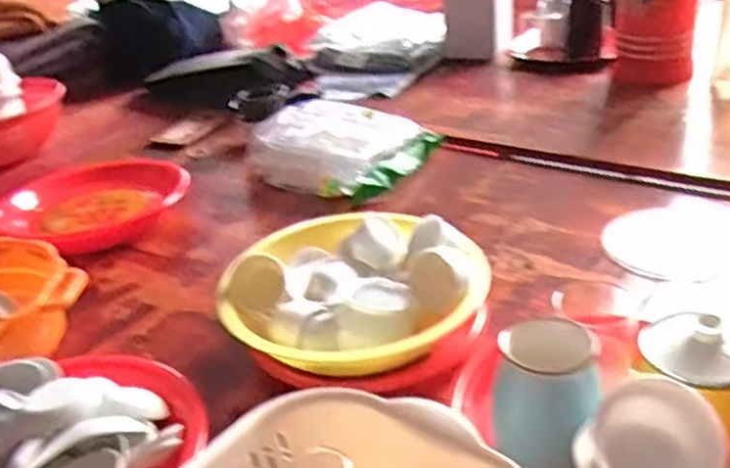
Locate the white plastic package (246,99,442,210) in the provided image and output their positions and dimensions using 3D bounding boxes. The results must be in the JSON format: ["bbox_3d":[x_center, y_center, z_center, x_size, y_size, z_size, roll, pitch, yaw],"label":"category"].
[{"bbox_3d":[-0.032,-0.131,1.083,0.223,0.061,0.214,19,39,40],"label":"white plastic package"}]

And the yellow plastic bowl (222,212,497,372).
[{"bbox_3d":[-0.022,0.043,0.726,0.225,0.053,0.244,-30,36,-34],"label":"yellow plastic bowl"}]

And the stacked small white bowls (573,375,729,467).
[{"bbox_3d":[0.186,0.146,0.492,0.095,0.062,0.095,37,88,32],"label":"stacked small white bowls"}]

